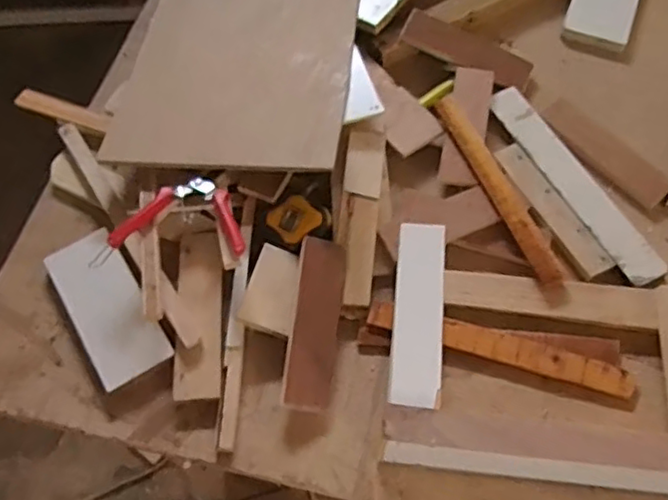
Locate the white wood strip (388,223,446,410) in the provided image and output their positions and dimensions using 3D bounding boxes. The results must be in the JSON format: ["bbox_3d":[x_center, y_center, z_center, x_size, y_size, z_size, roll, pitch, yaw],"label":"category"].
[{"bbox_3d":[0.086,0.060,0.641,0.050,0.016,0.192,6,61,4],"label":"white wood strip"}]

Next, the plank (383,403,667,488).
[{"bbox_3d":[0.229,0.197,0.622,0.357,0.139,0.034,5,61,3],"label":"plank"}]

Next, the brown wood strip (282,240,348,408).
[{"bbox_3d":[-0.020,0.082,0.736,0.054,0.012,0.198,10,69,-8],"label":"brown wood strip"}]

